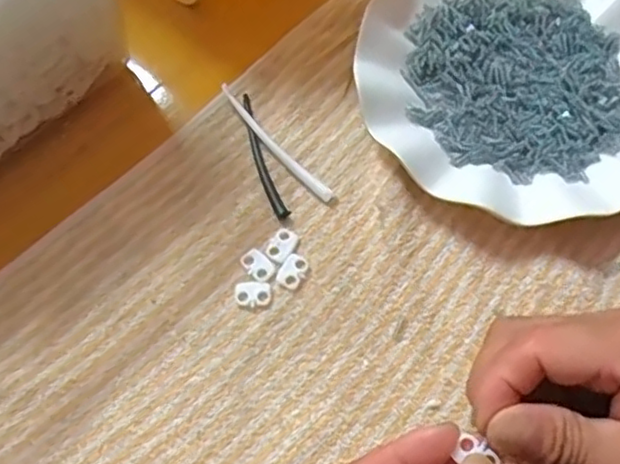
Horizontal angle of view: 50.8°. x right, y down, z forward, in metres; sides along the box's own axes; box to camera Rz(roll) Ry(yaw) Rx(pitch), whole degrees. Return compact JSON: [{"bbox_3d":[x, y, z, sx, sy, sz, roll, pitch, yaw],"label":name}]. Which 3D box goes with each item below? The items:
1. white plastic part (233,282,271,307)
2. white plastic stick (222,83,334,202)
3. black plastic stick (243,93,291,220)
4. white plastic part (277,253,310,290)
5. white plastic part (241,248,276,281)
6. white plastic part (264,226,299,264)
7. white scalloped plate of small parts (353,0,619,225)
[{"bbox_3d":[-0.029,0.031,0.332,0.018,0.004,0.012,0,65,1],"label":"white plastic part"},{"bbox_3d":[-0.020,-0.050,0.367,0.008,0.009,0.092,-40,70,-16],"label":"white plastic stick"},{"bbox_3d":[-0.028,-0.044,0.367,0.010,0.004,0.085,-17,66,-7],"label":"black plastic stick"},{"bbox_3d":[-0.009,0.020,0.337,0.013,0.004,0.019,27,69,13],"label":"white plastic part"},{"bbox_3d":[-0.027,0.017,0.338,0.018,0.004,0.012,41,72,18],"label":"white plastic part"},{"bbox_3d":[-0.015,0.006,0.342,0.013,0.004,0.019,29,69,14],"label":"white plastic part"},{"bbox_3d":[0.119,-0.086,0.373,0.177,0.023,0.176,0,65,1],"label":"white scalloped plate of small parts"}]

